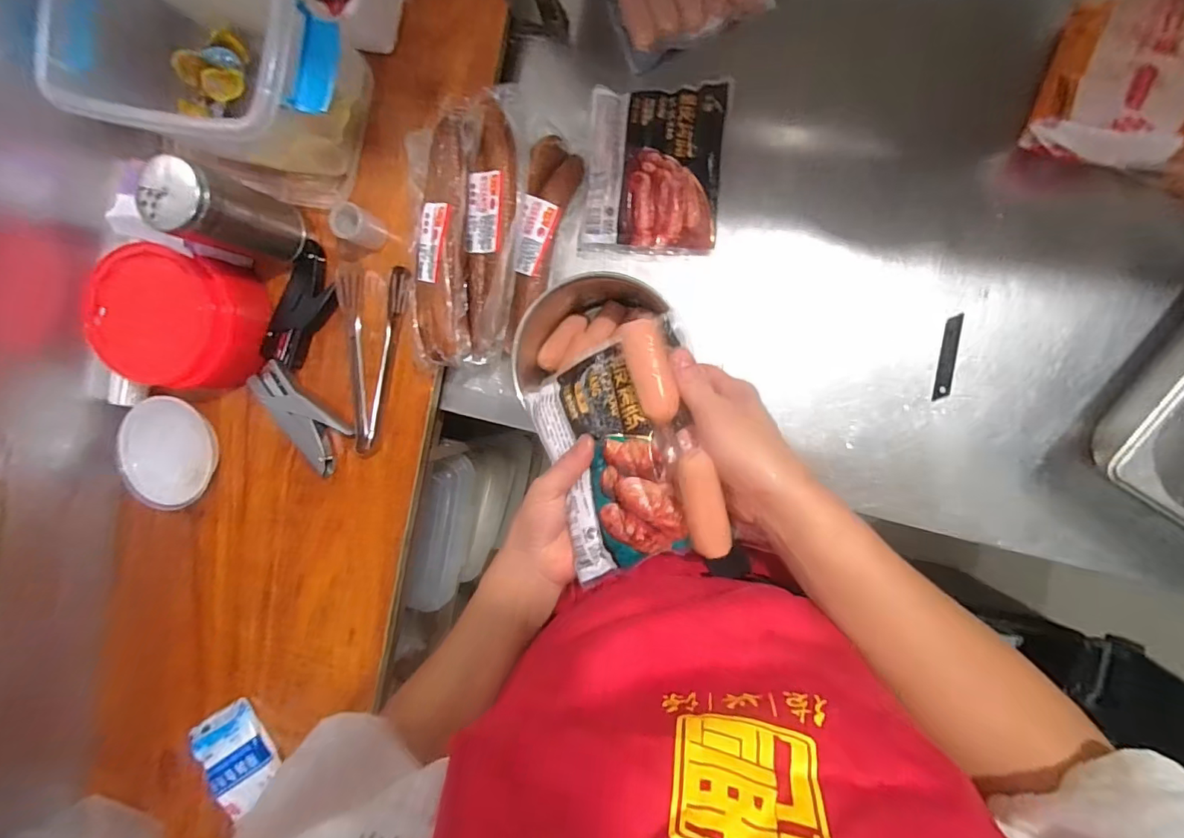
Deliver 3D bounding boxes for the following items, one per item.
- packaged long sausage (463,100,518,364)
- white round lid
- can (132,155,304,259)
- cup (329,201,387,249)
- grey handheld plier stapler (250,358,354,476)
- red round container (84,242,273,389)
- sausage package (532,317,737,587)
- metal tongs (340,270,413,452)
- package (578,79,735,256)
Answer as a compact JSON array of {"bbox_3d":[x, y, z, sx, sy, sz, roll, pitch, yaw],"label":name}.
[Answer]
[{"bbox_3d":[-0.111,-0.201,0.558,0.057,0.041,0.272,9,97,6],"label":"packaged long sausage"},{"bbox_3d":[-0.538,0.043,0.642,0.101,0.046,0.142,9,97,6],"label":"white round lid"},{"bbox_3d":[-0.379,-0.214,0.535,0.058,0.150,0.061,1,96,7],"label":"can"},{"bbox_3d":[-0.266,-0.220,0.572,0.036,0.050,0.038,1,96,7],"label":"cup"},{"bbox_3d":[-0.363,-0.002,0.621,0.070,0.021,0.146,-44,89,9],"label":"grey handheld plier stapler"},{"bbox_3d":[-0.494,-0.114,0.607,0.163,0.070,0.165,1,96,7],"label":"red round container"},{"bbox_3d":[0.023,0.027,0.400,0.136,0.030,0.180,-32,68,36],"label":"sausage package"},{"bbox_3d":[-0.258,-0.069,0.604,0.076,0.028,0.215,4,96,7],"label":"metal tongs"},{"bbox_3d":[0.069,-0.276,0.560,0.150,0.022,0.173,5,96,7],"label":"package"}]

